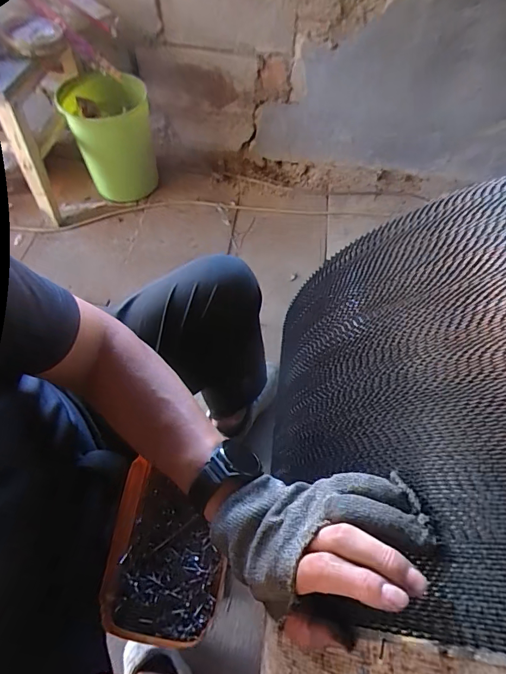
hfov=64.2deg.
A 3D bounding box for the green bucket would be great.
[{"bbox_3d":[-0.426,-0.616,1.225,0.225,0.332,0.221,1,60,-3],"label":"green bucket"}]

